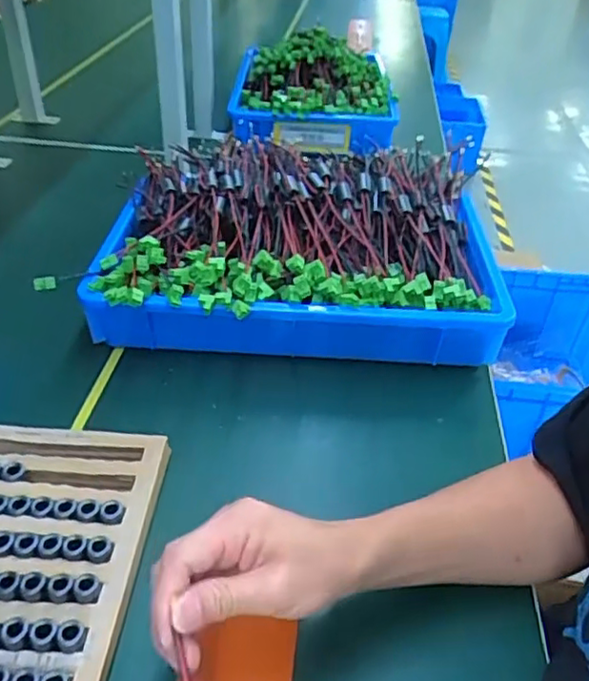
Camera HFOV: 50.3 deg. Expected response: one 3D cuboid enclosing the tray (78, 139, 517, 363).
[{"bbox_3d":[0.008,-0.113,0.748,0.420,0.138,0.322,3,38,0],"label":"tray"}]

